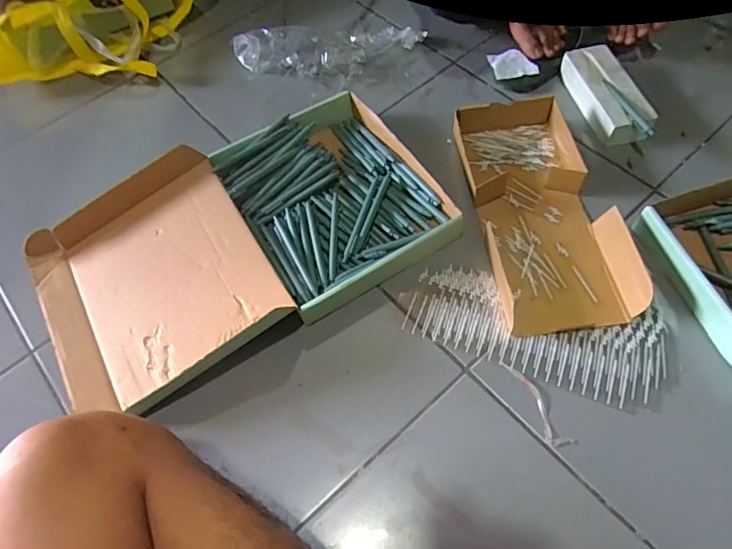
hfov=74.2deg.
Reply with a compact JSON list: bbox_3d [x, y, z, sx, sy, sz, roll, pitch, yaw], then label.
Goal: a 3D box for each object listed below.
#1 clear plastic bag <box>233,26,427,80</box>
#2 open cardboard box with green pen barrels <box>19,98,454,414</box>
[{"bbox_3d":[-0.067,-0.396,0.863,0.337,0.043,0.121,-4,60,1],"label":"clear plastic bag"},{"bbox_3d":[-0.177,-0.051,0.673,0.533,0.063,0.315,-31,64,-12],"label":"open cardboard box with green pen barrels"}]

